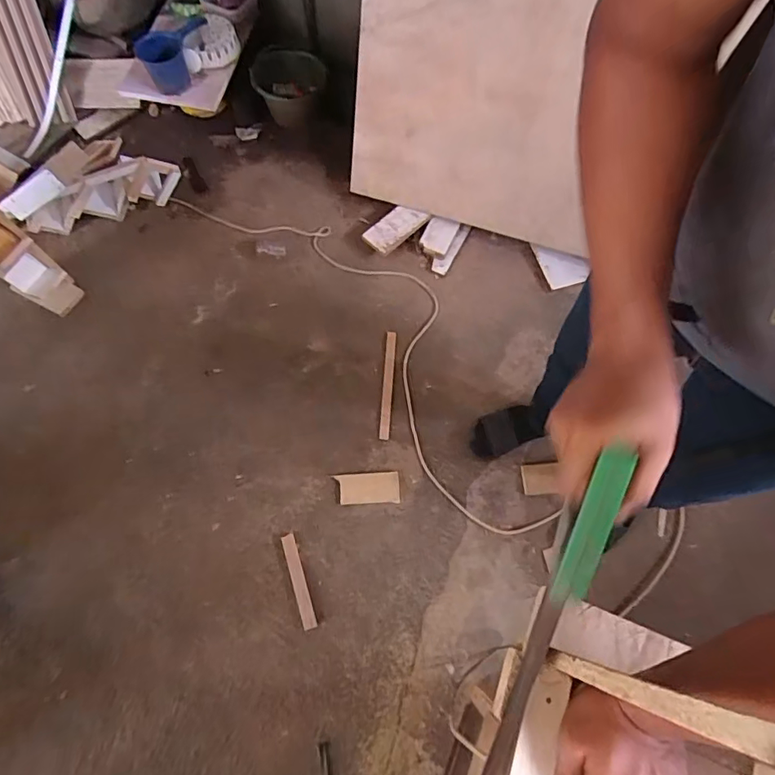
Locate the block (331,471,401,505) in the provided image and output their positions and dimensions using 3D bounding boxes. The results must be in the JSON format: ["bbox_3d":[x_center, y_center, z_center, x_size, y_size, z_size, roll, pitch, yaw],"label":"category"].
[{"bbox_3d":[-0.052,0.273,1.339,0.168,0.012,0.084,-2,72,0],"label":"block"}]

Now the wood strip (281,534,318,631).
[{"bbox_3d":[-0.225,0.489,1.245,0.035,0.016,0.229,-18,72,-5],"label":"wood strip"}]

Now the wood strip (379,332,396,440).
[{"bbox_3d":[0.002,-0.014,1.439,0.028,0.009,0.331,3,72,2],"label":"wood strip"}]

